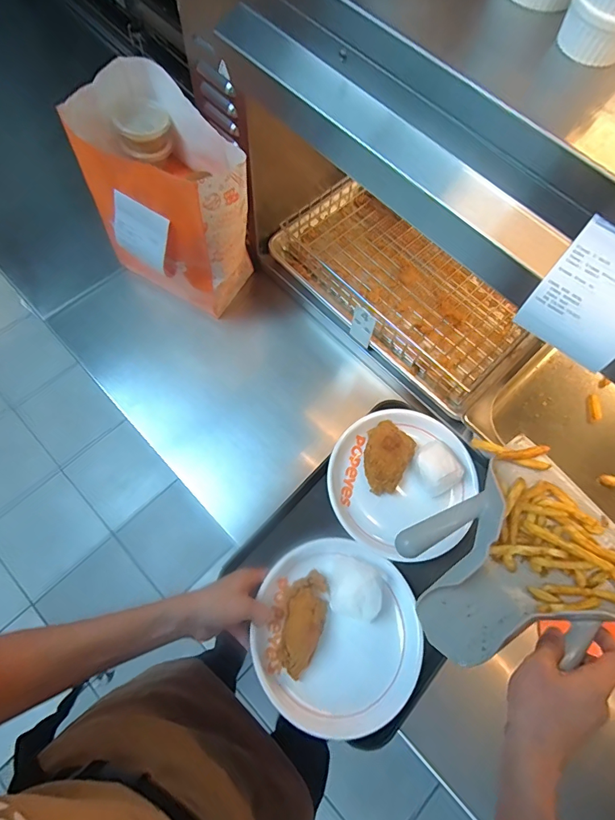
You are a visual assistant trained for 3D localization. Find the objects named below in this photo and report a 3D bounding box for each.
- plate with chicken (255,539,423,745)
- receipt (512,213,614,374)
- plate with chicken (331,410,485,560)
[{"bbox_3d":[0.042,0.283,0.541,0.205,0.042,0.216,1,70,-3],"label":"plate with chicken"},{"bbox_3d":[0.220,-0.083,0.324,0.081,0.087,0.012,41,30,15],"label":"receipt"},{"bbox_3d":[0.140,0.107,0.633,0.207,0.056,0.213,1,70,-3],"label":"plate with chicken"}]

